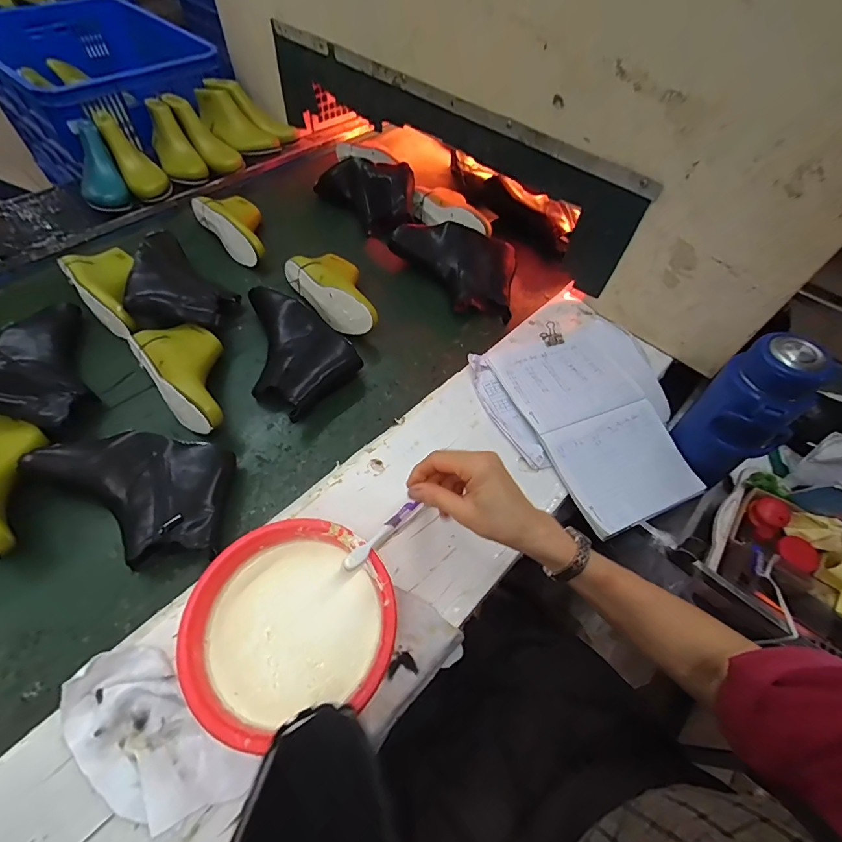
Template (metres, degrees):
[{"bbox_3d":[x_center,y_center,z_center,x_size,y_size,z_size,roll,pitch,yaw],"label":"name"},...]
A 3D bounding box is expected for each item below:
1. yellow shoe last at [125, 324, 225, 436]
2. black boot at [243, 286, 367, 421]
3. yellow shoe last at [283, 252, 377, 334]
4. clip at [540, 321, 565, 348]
[{"bbox_3d":[-0.342,-0.075,0.625,0.110,0.075,0.229,-34,66,-22],"label":"yellow shoe last"},{"bbox_3d":[-0.213,-0.120,0.674,0.160,0.056,0.268,-29,64,-20],"label":"black boot"},{"bbox_3d":[-0.141,-0.237,0.741,0.107,0.066,0.226,-35,66,-23],"label":"yellow shoe last"},{"bbox_3d":[0.216,-0.144,0.687,0.030,0.017,0.041,-15,60,-13],"label":"clip"}]

